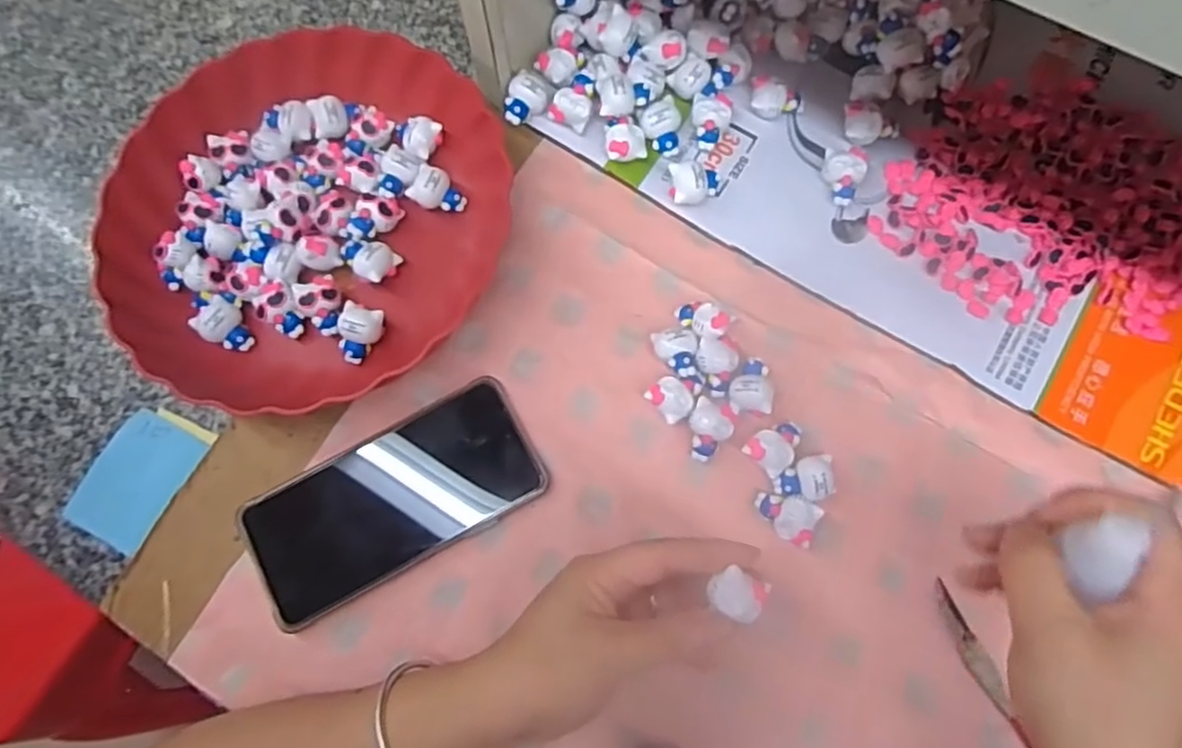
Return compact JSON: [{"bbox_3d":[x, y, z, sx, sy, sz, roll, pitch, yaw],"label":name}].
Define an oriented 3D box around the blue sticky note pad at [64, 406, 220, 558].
[{"bbox_3d":[-0.272,0.061,0.415,0.056,0.012,0.080,26,79,7],"label":"blue sticky note pad"}]

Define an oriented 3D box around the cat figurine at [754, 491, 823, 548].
[{"bbox_3d":[0.110,0.080,0.390,0.034,0.022,0.024,26,79,7],"label":"cat figurine"}]

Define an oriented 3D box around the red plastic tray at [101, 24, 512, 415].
[{"bbox_3d":[-0.176,-0.100,0.429,0.225,0.040,0.240,37,80,9],"label":"red plastic tray"}]

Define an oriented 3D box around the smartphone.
[{"bbox_3d":[-0.113,0.072,0.395,0.167,0.016,0.079,-29,78,-5],"label":"smartphone"}]

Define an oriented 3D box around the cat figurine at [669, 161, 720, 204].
[{"bbox_3d":[0.064,-0.115,0.424,0.030,0.023,0.024,0,77,2],"label":"cat figurine"}]

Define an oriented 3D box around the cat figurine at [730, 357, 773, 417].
[{"bbox_3d":[0.095,0.007,0.408,0.024,0.022,0.035,6,77,3],"label":"cat figurine"}]

